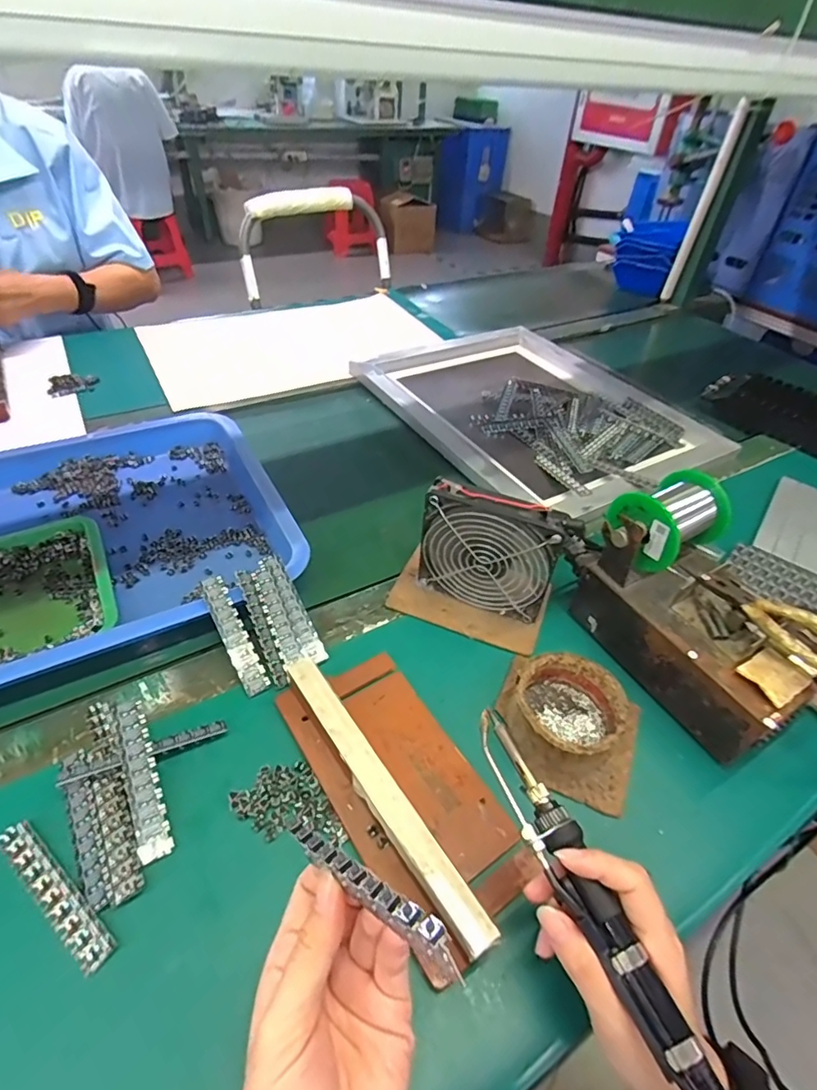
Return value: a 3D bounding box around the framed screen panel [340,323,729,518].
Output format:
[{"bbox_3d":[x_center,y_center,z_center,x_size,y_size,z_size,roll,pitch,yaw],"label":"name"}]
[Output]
[{"bbox_3d":[0.183,-0.208,0.798,0.385,0.040,0.483,-23,50,-26],"label":"framed screen panel"}]

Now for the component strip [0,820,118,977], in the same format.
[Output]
[{"bbox_3d":[-0.219,0.213,0.321,0.108,0.004,0.019,30,49,24],"label":"component strip"}]

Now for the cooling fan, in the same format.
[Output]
[{"bbox_3d":[0.072,0.011,0.469,0.124,0.126,0.024,17,45,12],"label":"cooling fan"}]

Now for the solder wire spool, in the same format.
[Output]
[{"bbox_3d":[0.222,-0.025,0.448,0.088,0.058,0.070,-24,50,-27],"label":"solder wire spool"}]

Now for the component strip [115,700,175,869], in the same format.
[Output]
[{"bbox_3d":[-0.185,0.160,0.360,0.020,0.007,0.107,-17,61,-22],"label":"component strip"}]

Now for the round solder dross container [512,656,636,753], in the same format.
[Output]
[{"bbox_3d":[0.124,0.130,0.412,0.082,0.042,0.080,3,43,-2],"label":"round solder dross container"}]

